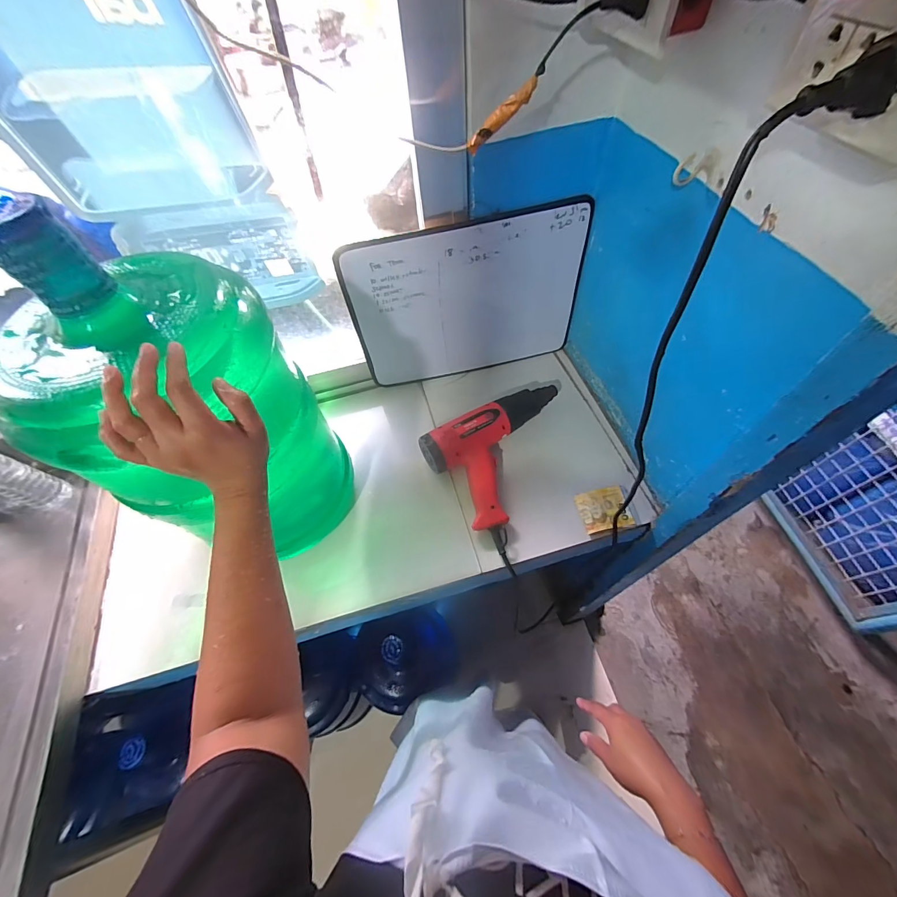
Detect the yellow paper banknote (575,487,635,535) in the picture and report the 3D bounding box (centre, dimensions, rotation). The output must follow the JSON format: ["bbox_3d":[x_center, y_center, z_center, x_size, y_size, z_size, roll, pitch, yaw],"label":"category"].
[{"bbox_3d":[0.245,0.094,0.607,0.075,0.008,0.066,-12,62,0],"label":"yellow paper banknote"}]

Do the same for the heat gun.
[{"bbox_3d":[0.107,-0.002,0.644,0.265,0.076,0.177,-31,61,-14],"label":"heat gun"}]

